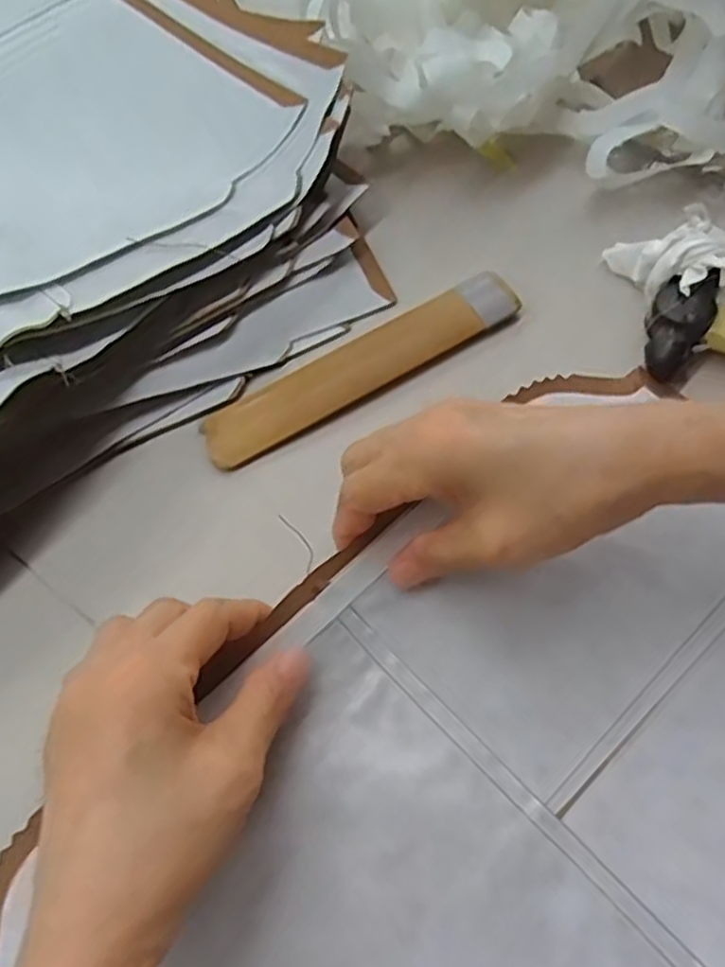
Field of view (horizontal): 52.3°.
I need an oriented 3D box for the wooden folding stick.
[{"bbox_3d":[-0.002,-0.062,0.368,0.168,0.008,0.037,-29,68,-11],"label":"wooden folding stick"}]

